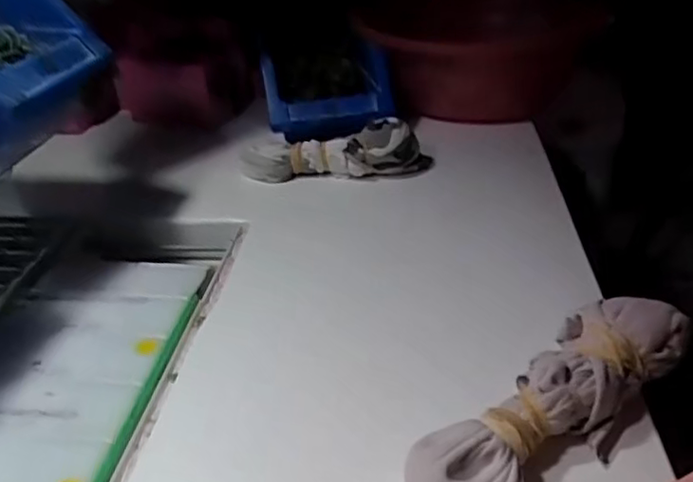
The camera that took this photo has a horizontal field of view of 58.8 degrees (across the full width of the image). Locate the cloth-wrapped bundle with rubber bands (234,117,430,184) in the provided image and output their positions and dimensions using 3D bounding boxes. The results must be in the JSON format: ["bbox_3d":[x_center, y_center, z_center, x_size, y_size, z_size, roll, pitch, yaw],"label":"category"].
[{"bbox_3d":[-0.010,-0.083,0.545,0.169,0.041,0.045,-5,31,0],"label":"cloth-wrapped bundle with rubber bands"}]

